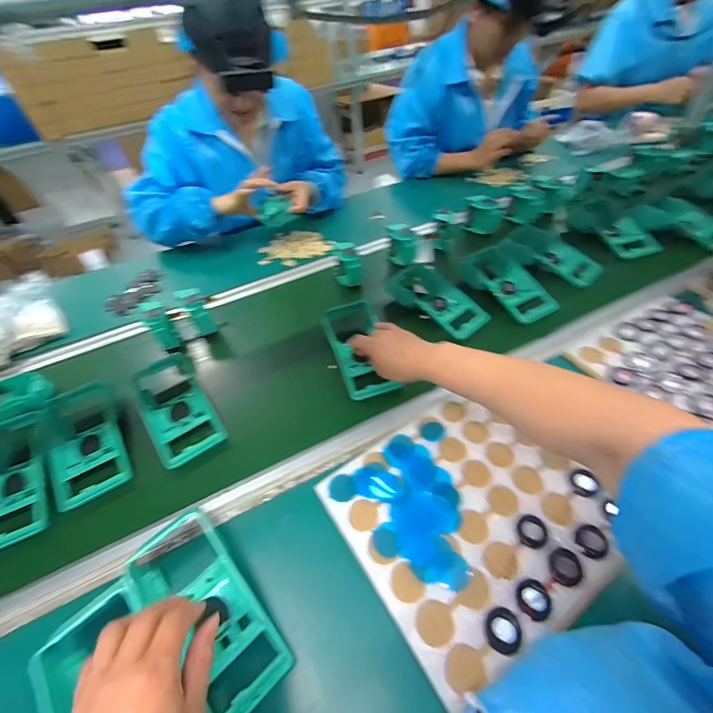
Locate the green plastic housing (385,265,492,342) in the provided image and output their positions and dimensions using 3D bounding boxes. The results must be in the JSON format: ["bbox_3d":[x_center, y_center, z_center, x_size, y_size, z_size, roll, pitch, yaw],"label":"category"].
[{"bbox_3d":[0.149,-0.111,0.642,0.109,0.050,0.188,-36,53,-25],"label":"green plastic housing"}]

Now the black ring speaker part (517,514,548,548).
[{"bbox_3d":[0.185,0.184,0.367,0.032,0.007,0.030,-3,47,3],"label":"black ring speaker part"}]

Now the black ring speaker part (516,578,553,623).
[{"bbox_3d":[0.168,0.229,0.328,0.030,0.004,0.031,-7,47,-1],"label":"black ring speaker part"}]

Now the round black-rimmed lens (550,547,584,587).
[{"bbox_3d":[0.207,0.207,0.343,0.030,0.007,0.031,-3,47,3],"label":"round black-rimmed lens"}]

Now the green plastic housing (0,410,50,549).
[{"bbox_3d":[-0.453,0.153,0.449,0.095,0.029,0.181,-17,64,-14],"label":"green plastic housing"}]

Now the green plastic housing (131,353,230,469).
[{"bbox_3d":[-0.264,0.077,0.517,0.086,0.036,0.167,-28,67,-22],"label":"green plastic housing"}]

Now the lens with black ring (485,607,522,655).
[{"bbox_3d":[0.132,0.247,0.314,0.030,0.004,0.032,0,47,6],"label":"lens with black ring"}]

